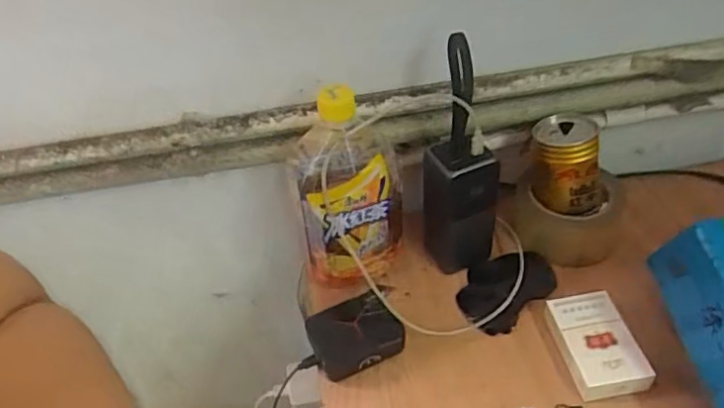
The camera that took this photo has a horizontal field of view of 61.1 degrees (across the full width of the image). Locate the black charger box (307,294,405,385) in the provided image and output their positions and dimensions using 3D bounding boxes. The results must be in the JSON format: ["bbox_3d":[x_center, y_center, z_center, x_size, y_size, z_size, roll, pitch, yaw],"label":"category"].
[{"bbox_3d":[-0.005,0.112,0.535,0.075,0.030,0.060,-20,44,-15],"label":"black charger box"}]

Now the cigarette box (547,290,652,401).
[{"bbox_3d":[0.196,0.117,0.518,0.057,0.022,0.089,-10,43,-5],"label":"cigarette box"}]

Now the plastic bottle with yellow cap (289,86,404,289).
[{"bbox_3d":[-0.012,-0.016,0.557,0.093,0.200,0.096,-6,42,-1],"label":"plastic bottle with yellow cap"}]

